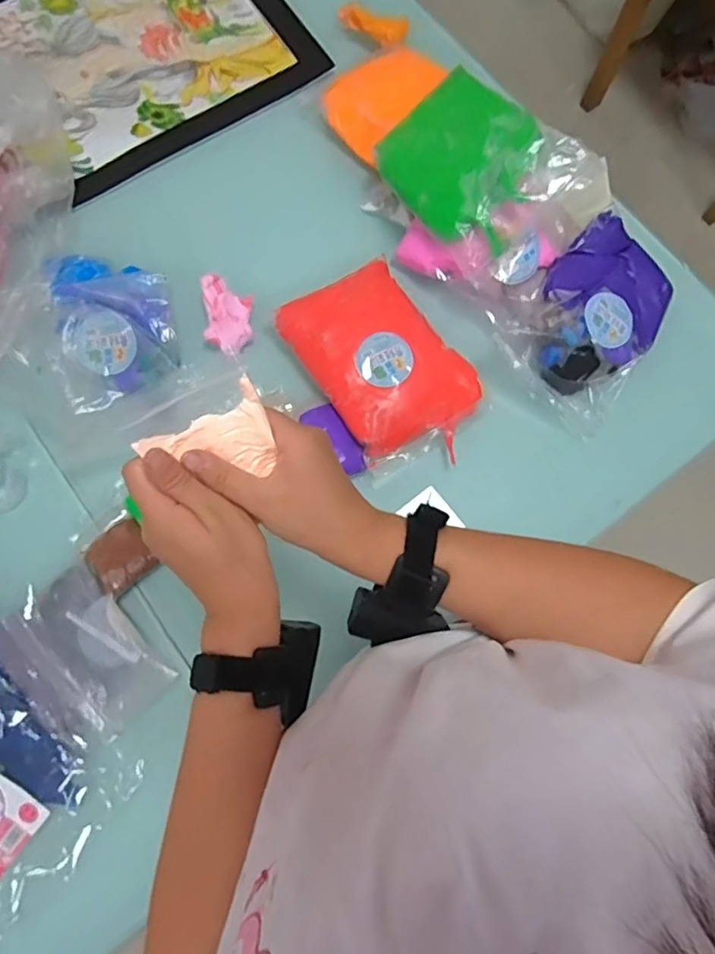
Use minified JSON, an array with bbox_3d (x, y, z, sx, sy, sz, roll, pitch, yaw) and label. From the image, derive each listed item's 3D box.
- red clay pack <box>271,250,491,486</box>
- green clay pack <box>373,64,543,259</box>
[{"bbox_3d":[0.034,-0.148,0.716,0.176,0.052,0.263,-33,79,-8],"label":"red clay pack"},{"bbox_3d":[0.131,-0.401,0.698,0.162,0.033,0.214,-42,73,15],"label":"green clay pack"}]

